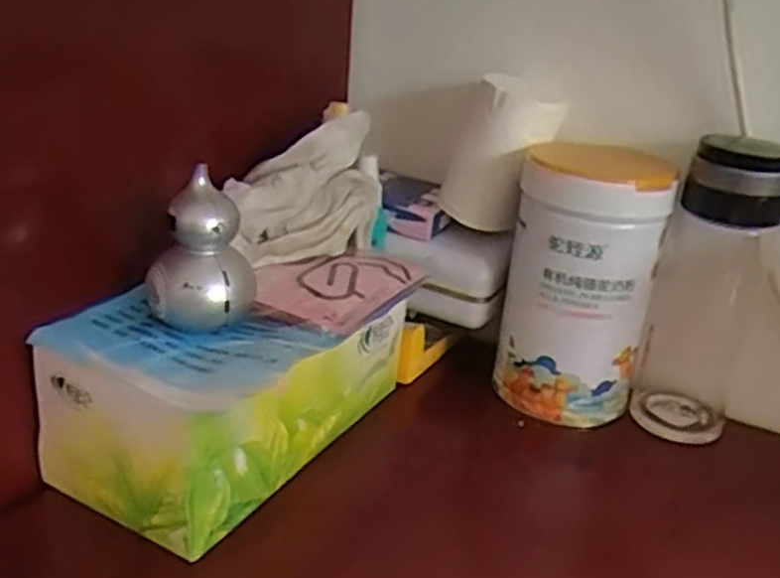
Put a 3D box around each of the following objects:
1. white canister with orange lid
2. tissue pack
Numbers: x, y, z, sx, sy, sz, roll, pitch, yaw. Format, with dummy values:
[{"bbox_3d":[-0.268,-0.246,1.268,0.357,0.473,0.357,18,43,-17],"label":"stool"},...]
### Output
[{"bbox_3d":[0.144,-0.007,0.603,0.111,0.196,0.096,10,24,11],"label":"white canister with orange lid"},{"bbox_3d":[-0.095,0.053,0.525,0.142,0.101,0.246,17,26,25],"label":"tissue pack"}]

